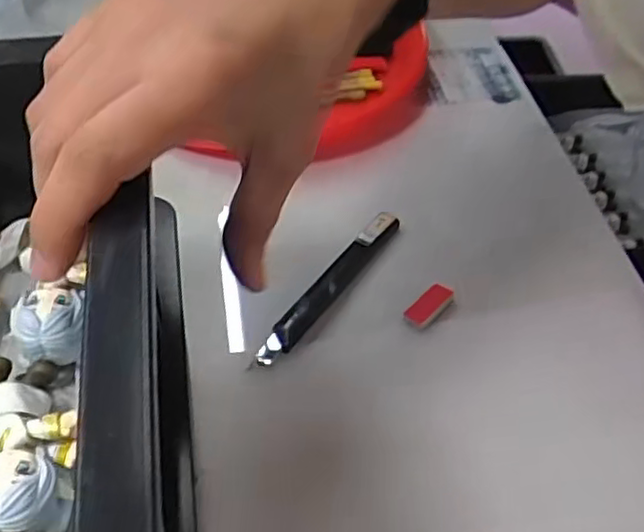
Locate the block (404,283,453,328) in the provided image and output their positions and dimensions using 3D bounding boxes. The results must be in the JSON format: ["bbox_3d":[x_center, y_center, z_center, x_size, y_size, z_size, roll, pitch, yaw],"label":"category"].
[{"bbox_3d":[0.062,0.022,0.392,0.015,0.004,0.034,36,57,24],"label":"block"}]

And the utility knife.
[{"bbox_3d":[0.004,0.010,0.395,0.016,0.007,0.133,30,55,20],"label":"utility knife"}]

